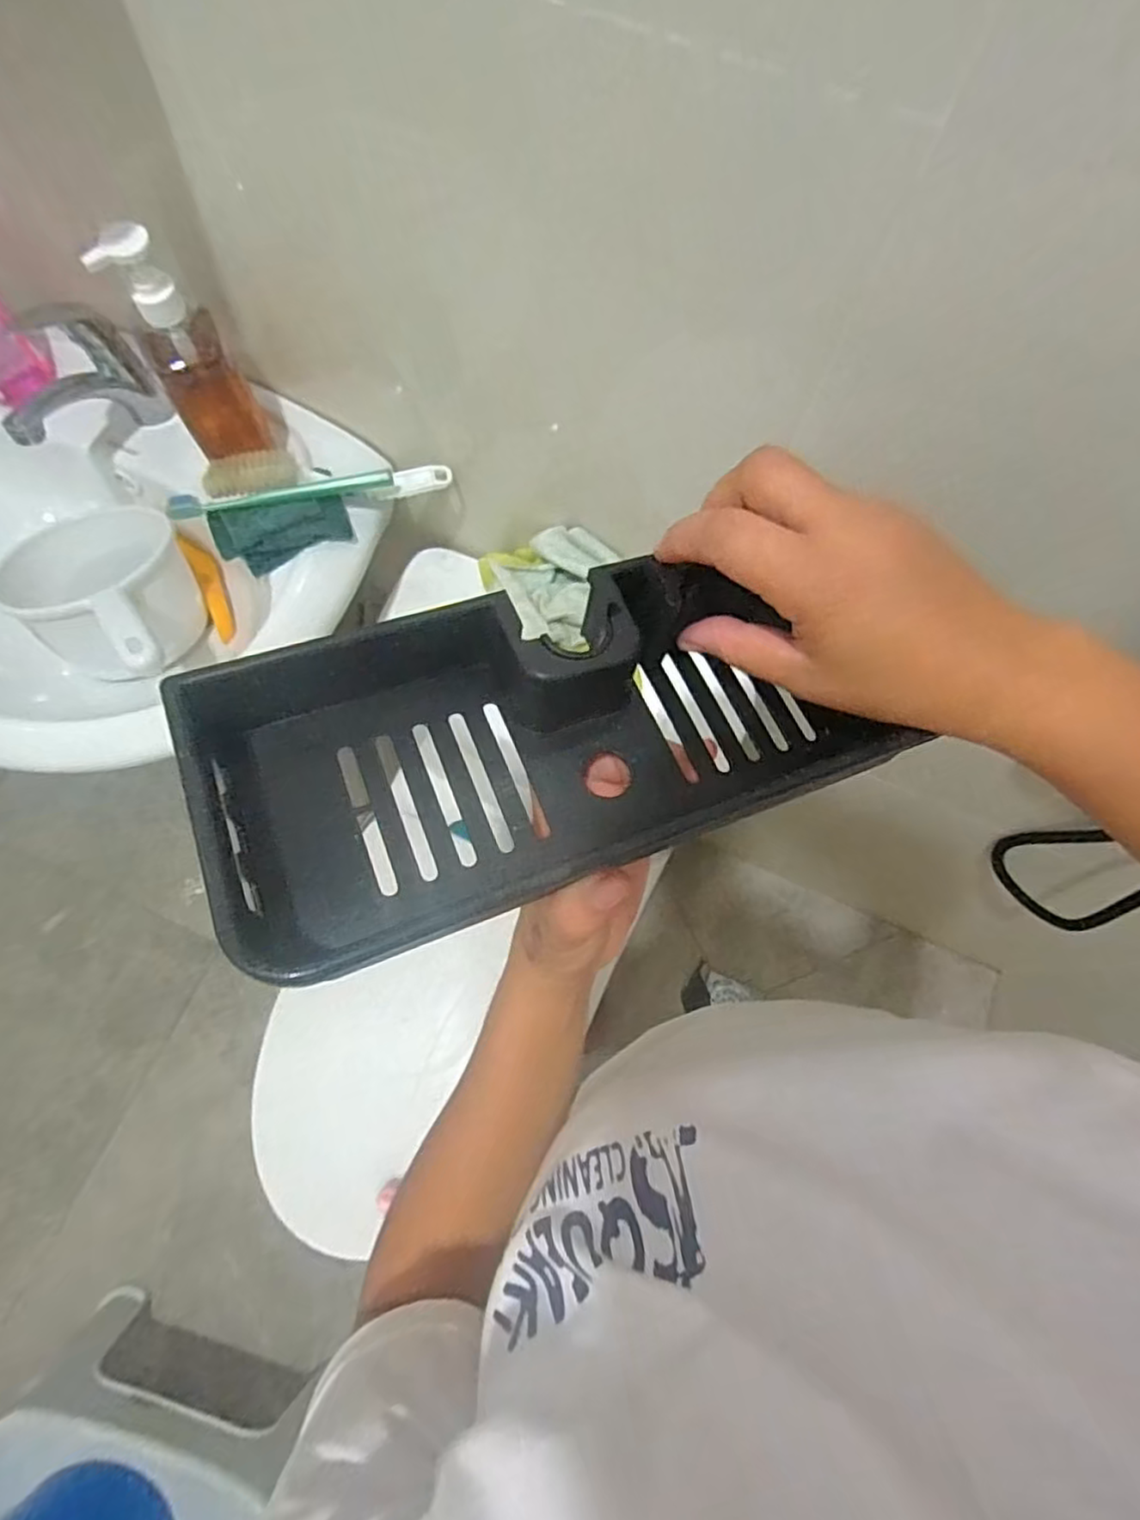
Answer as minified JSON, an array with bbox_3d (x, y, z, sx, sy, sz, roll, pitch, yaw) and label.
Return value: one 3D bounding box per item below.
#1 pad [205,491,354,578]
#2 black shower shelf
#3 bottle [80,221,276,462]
[{"bbox_3d":[-0.249,-0.192,0.586,0.114,0.048,0.057,-9,72,-4],"label":"pad"},{"bbox_3d":[-0.003,-0.017,0.265,0.260,0.045,0.110,-19,72,-18],"label":"black shower shelf"},{"bbox_3d":[-0.284,-0.297,0.521,0.061,0.183,0.065,-29,74,-10],"label":"bottle"}]

